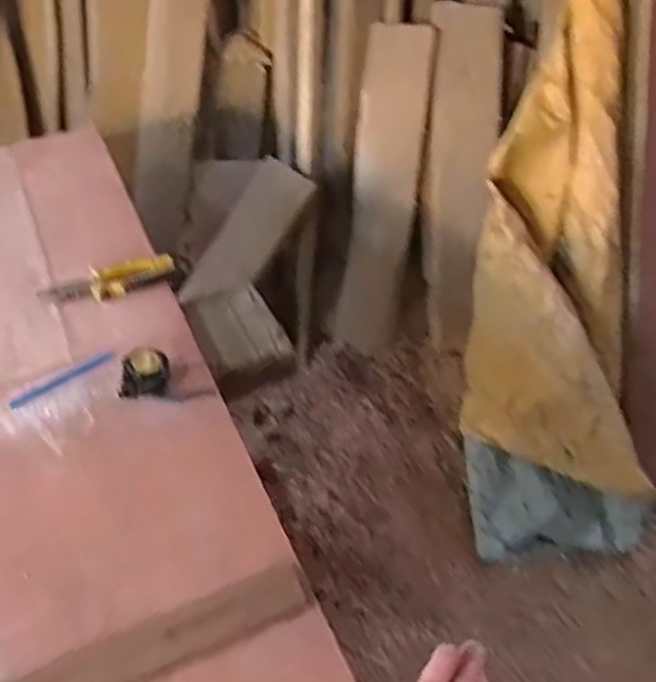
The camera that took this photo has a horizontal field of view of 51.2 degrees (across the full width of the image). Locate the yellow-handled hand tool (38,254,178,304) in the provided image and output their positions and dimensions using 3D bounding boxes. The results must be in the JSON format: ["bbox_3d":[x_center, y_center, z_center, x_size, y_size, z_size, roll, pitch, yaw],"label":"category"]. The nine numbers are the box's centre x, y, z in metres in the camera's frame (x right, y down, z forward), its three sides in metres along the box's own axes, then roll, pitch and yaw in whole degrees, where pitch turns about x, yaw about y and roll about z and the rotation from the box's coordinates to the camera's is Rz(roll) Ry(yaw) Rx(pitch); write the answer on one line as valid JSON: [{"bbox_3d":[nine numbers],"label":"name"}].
[{"bbox_3d":[-0.319,-0.087,1.007,0.187,0.017,0.062,-9,47,-12],"label":"yellow-handled hand tool"}]

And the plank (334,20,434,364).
[{"bbox_3d":[0.139,-0.368,1.696,0.161,0.780,0.024,9,9,10],"label":"plank"}]

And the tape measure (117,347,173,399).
[{"bbox_3d":[-0.231,0.042,0.869,0.057,0.044,0.057,-1,46,-5],"label":"tape measure"}]

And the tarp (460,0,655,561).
[{"bbox_3d":[0.559,-0.393,1.533,0.378,0.170,1.733,5,90,6],"label":"tarp"}]

